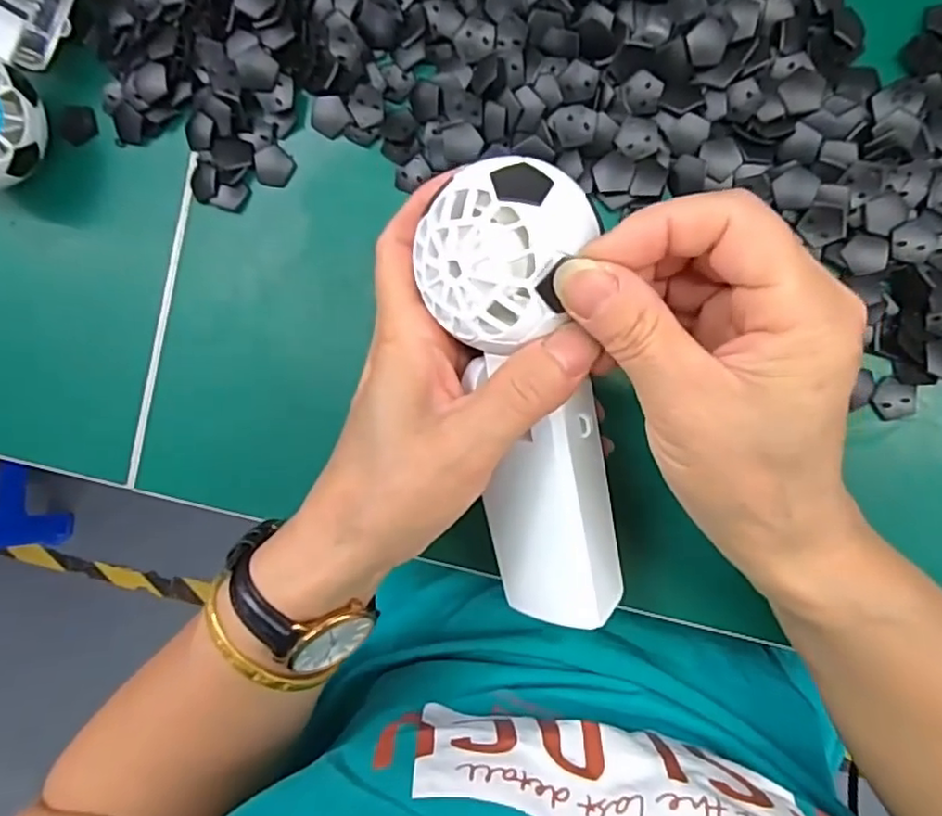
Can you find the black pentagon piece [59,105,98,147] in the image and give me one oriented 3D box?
[{"bbox_3d":[-0.196,-0.142,0.316,0.017,0.006,0.017,-3,90,5],"label":"black pentagon piece"}]

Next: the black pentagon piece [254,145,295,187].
[{"bbox_3d":[-0.096,-0.118,0.308,0.018,0.004,0.019,12,91,5],"label":"black pentagon piece"}]

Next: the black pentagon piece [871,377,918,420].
[{"bbox_3d":[0.187,-0.004,0.278,0.018,0.004,0.018,-3,90,5],"label":"black pentagon piece"}]

